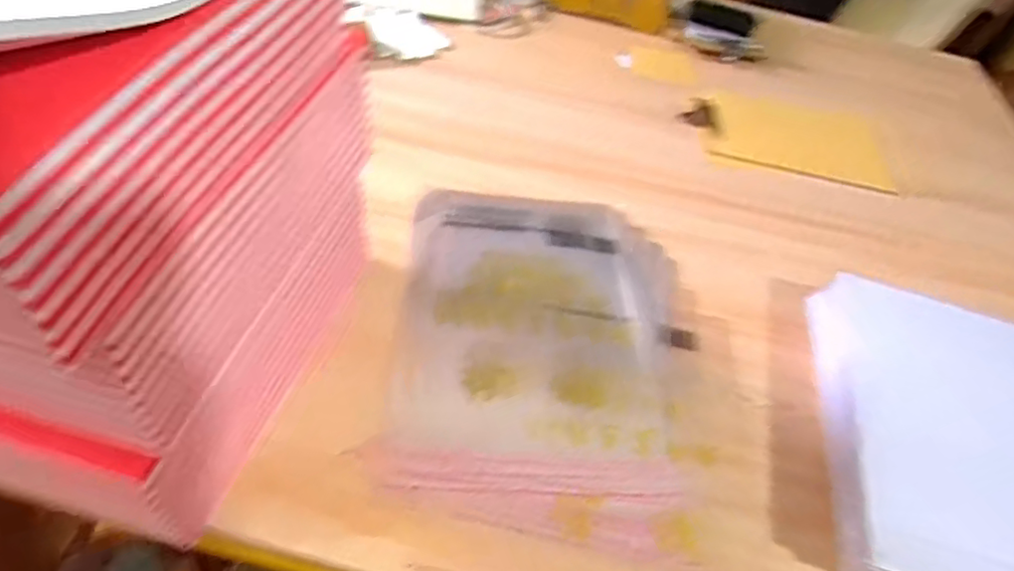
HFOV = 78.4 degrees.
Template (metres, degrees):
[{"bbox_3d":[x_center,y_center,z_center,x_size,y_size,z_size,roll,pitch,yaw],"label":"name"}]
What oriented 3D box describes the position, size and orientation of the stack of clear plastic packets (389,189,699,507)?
[{"bbox_3d":[0.037,0.028,0.589,0.265,0.025,0.354,7,46,-5],"label":"stack of clear plastic packets"}]

